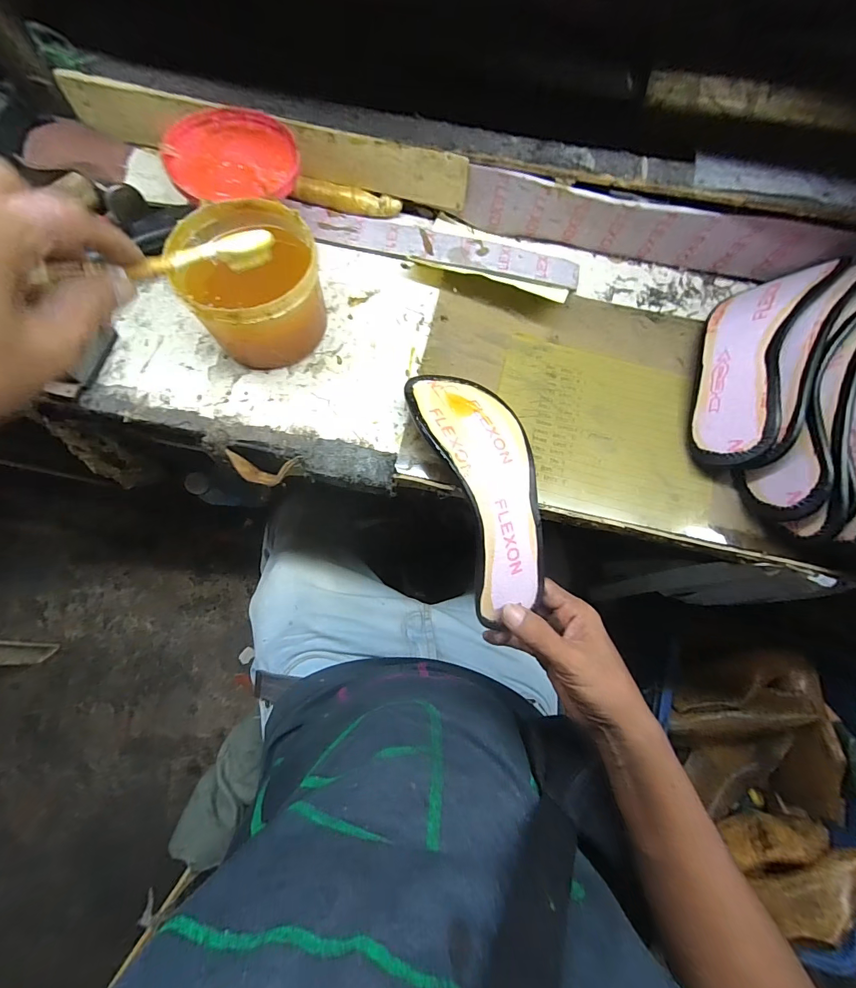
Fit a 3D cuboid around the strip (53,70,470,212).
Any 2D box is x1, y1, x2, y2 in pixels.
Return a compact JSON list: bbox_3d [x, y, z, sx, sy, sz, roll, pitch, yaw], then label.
[{"bbox_3d":[-0.164,-0.355,0.414,0.415,0.068,0.020,15,76,3],"label":"strip"}]

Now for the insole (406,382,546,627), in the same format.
[{"bbox_3d":[0.054,-0.005,0.347,0.085,0.048,0.224,-18,89,-5],"label":"insole"}]

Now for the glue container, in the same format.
[{"bbox_3d":[-0.154,-0.188,0.365,0.115,0.082,0.119,-21,77,-6],"label":"glue container"}]

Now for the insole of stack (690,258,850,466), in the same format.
[{"bbox_3d":[0.299,-0.122,0.366,0.042,0.087,0.211,23,82,-33],"label":"insole of stack"}]

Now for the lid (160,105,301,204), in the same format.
[{"bbox_3d":[-0.180,-0.311,0.365,0.113,0.014,0.115,0,77,0],"label":"lid"}]

